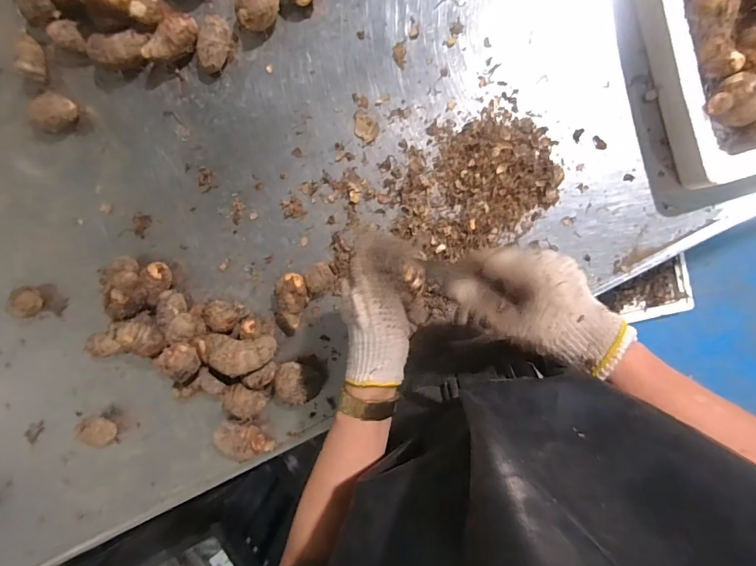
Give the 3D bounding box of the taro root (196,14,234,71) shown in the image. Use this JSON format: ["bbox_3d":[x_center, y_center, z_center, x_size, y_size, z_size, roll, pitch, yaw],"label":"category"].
[{"bbox_3d":[-0.210,-0.306,0.530,0.038,0.037,0.066,28,100,2],"label":"taro root"}]

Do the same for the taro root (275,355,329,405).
[{"bbox_3d":[-0.103,0.136,0.566,0.060,0.045,0.061,-4,97,7],"label":"taro root"}]

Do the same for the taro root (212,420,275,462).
[{"bbox_3d":[-0.191,0.225,0.592,0.078,0.045,0.050,12,99,5],"label":"taro root"}]

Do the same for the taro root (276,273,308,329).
[{"bbox_3d":[-0.114,0.023,0.559,0.038,0.042,0.072,4,98,6],"label":"taro root"}]

